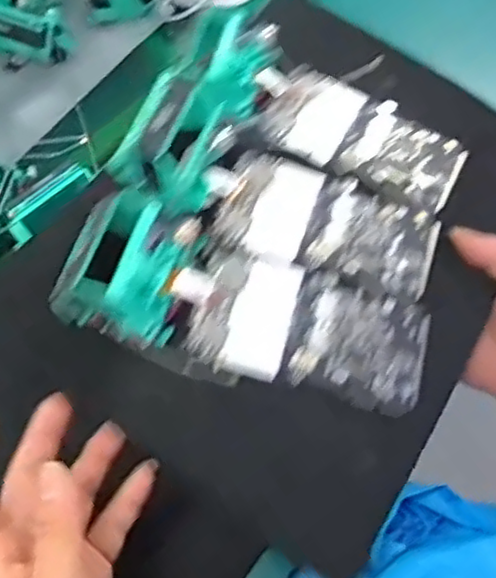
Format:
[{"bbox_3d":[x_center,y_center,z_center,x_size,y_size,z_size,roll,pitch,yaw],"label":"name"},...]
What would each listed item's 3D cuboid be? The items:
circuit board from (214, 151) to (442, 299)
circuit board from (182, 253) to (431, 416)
[{"bbox_3d":[0.051,-0.041,0.402,0.126,0.014,0.070,21,64,7],"label":"circuit board"},{"bbox_3d":[0.037,0.021,0.371,0.128,0.008,0.071,12,62,3],"label":"circuit board"}]

